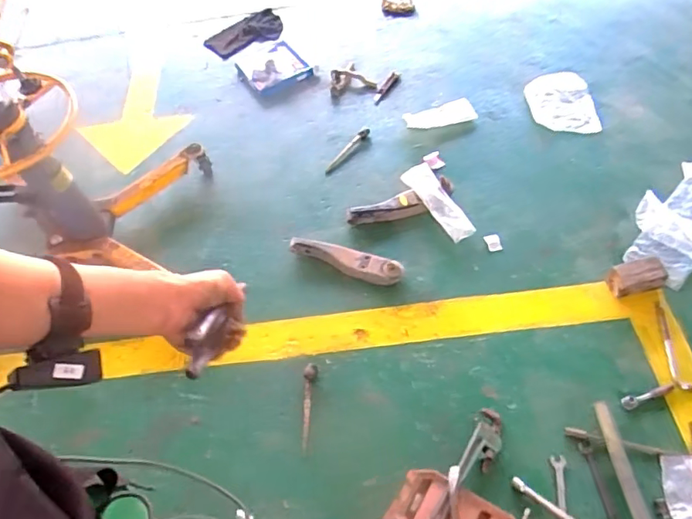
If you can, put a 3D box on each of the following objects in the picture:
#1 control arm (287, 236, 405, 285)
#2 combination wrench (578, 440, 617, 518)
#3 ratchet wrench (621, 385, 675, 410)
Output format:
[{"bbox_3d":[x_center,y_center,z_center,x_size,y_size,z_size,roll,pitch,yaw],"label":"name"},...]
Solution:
[{"bbox_3d":[-0.004,0.000,1.598,0.363,0.047,0.085,15,59,15],"label":"control arm"},{"bbox_3d":[0.582,0.529,1.191,0.027,0.012,0.227,-10,56,-3],"label":"combination wrench"},{"bbox_3d":[0.756,0.341,1.321,0.135,0.019,0.033,-18,57,-8],"label":"ratchet wrench"}]

